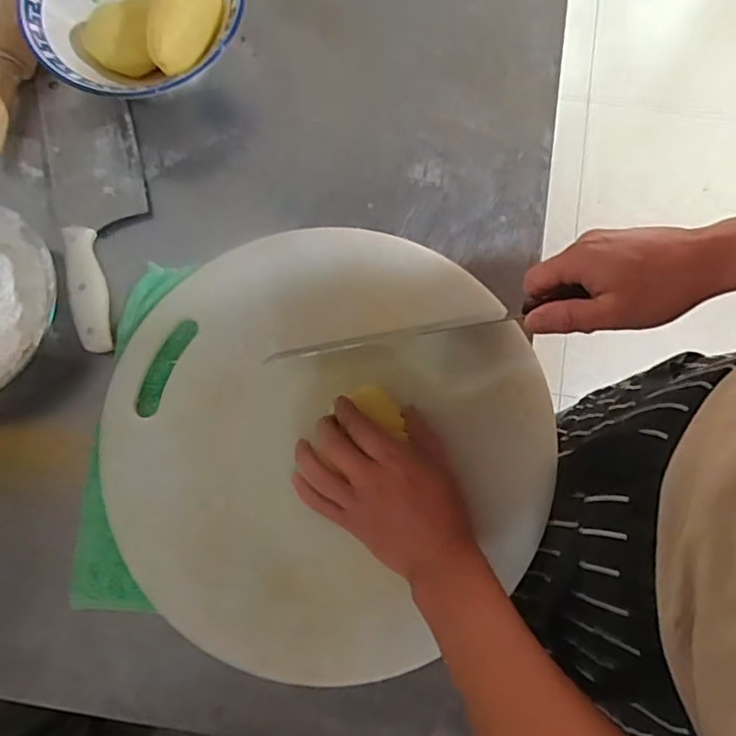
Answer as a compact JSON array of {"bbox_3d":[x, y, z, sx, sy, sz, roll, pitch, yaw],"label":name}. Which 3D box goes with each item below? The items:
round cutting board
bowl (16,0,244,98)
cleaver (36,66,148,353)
[{"bbox_3d":[-0.036,0.052,0.498,0.359,0.043,0.351,0,76,-2],"label":"round cutting board"},{"bbox_3d":[-0.210,-0.326,0.535,0.179,0.084,0.188,0,76,-2],"label":"bowl"},{"bbox_3d":[-0.246,-0.155,0.542,0.080,0.017,0.278,-15,77,-5],"label":"cleaver"}]

